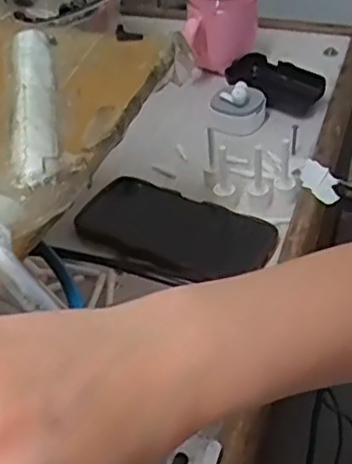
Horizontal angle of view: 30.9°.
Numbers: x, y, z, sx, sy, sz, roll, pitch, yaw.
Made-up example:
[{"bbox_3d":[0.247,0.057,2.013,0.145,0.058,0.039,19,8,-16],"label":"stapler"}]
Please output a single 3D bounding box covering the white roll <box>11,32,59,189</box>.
[{"bbox_3d":[-0.091,-0.085,0.411,0.026,0.015,0.175,-8,43,-5],"label":"white roll"}]

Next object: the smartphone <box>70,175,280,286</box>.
[{"bbox_3d":[-0.001,-0.004,0.545,0.162,0.016,0.083,22,48,26],"label":"smartphone"}]

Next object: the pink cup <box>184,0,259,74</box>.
[{"bbox_3d":[0.053,-0.239,0.727,0.079,0.101,0.072,-2,42,2],"label":"pink cup"}]

